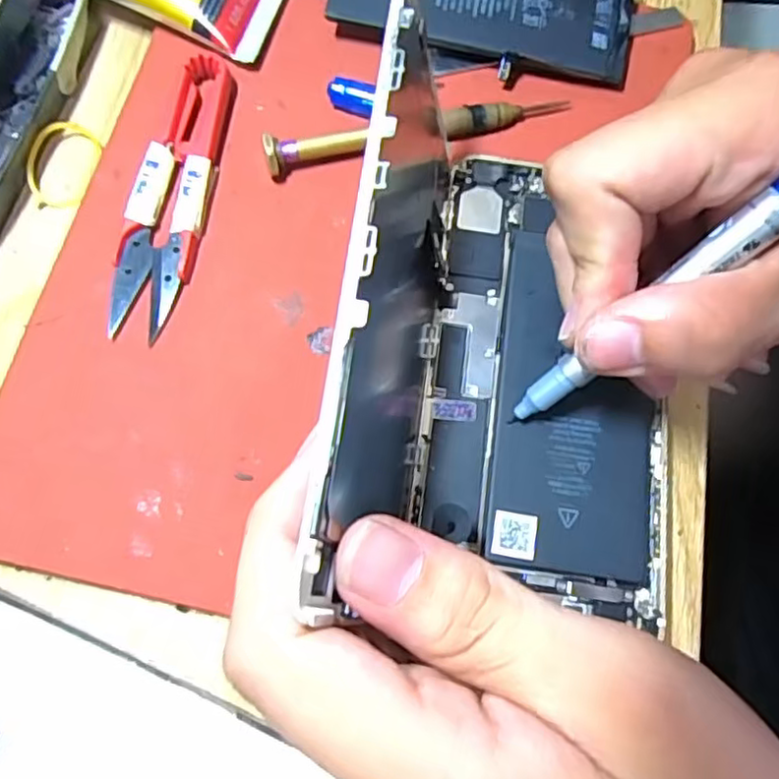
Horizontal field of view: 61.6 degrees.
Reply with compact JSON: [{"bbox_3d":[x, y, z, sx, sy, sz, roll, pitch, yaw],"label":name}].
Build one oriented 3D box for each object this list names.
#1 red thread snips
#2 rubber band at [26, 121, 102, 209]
[{"bbox_3d":[-0.071,-0.066,0.217,0.023,0.009,0.099,11,73,1],"label":"red thread snips"},{"bbox_3d":[-0.115,-0.080,0.230,0.021,0.004,0.032,17,77,-22],"label":"rubber band"}]

